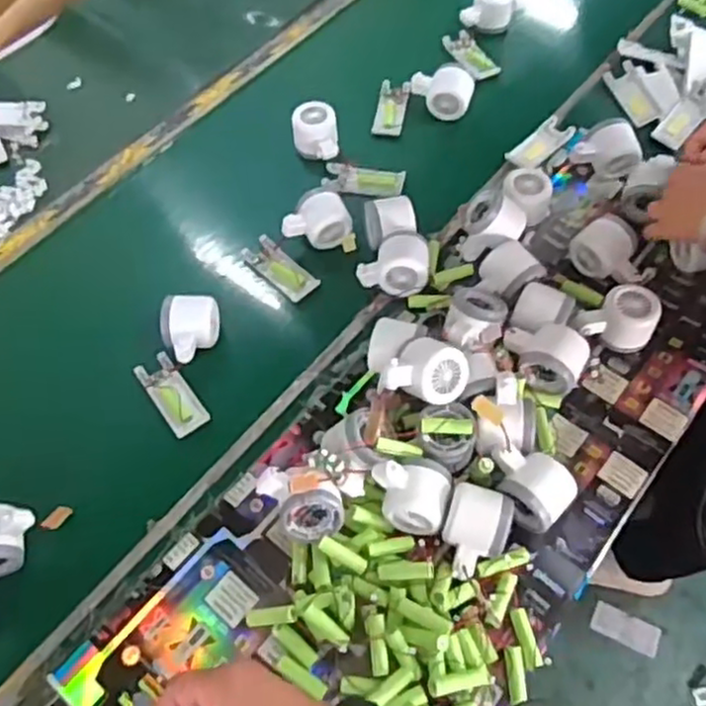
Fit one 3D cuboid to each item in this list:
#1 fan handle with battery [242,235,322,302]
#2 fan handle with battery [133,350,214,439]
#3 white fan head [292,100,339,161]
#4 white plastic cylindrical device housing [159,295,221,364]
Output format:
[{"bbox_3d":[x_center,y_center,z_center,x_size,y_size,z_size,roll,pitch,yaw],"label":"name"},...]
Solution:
[{"bbox_3d":[-0.090,-0.103,0.855,0.104,0.015,0.043,38,67,21],"label":"fan handle with battery"},{"bbox_3d":[-0.199,0.044,0.771,0.044,0.015,0.101,-33,64,-17],"label":"fan handle with battery"},{"bbox_3d":[-0.051,-0.295,0.938,0.061,0.046,0.073,-6,59,-2],"label":"white fan head"},{"bbox_3d":[-0.181,-0.025,0.782,0.061,0.045,0.071,-3,59,0],"label":"white plastic cylindrical device housing"}]

